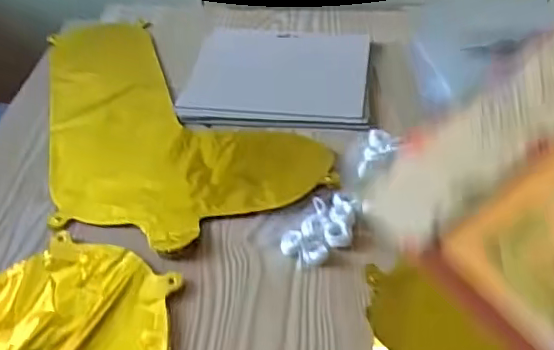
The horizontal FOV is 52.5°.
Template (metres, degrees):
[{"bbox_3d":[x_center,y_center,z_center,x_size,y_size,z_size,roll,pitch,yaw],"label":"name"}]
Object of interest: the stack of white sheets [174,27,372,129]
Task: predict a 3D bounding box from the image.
[{"bbox_3d":[0.003,-0.111,0.625,0.195,0.015,0.177,5,41,10],"label":"stack of white sheets"}]

